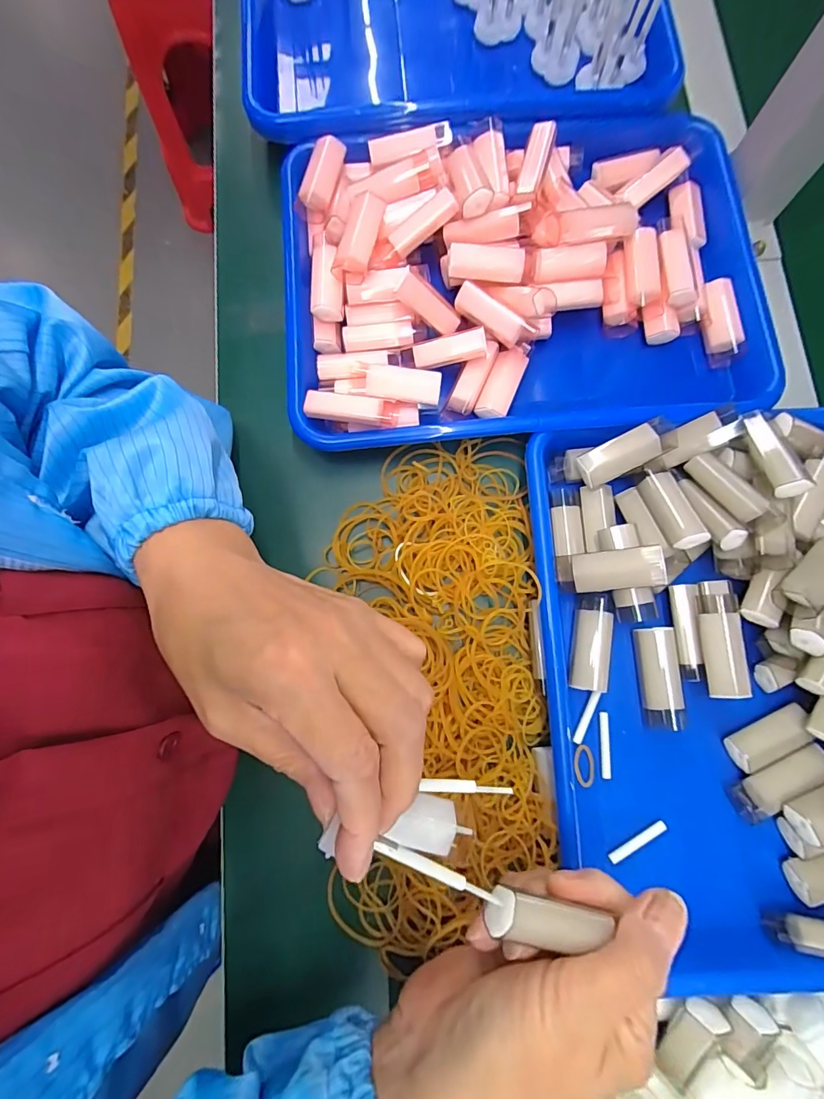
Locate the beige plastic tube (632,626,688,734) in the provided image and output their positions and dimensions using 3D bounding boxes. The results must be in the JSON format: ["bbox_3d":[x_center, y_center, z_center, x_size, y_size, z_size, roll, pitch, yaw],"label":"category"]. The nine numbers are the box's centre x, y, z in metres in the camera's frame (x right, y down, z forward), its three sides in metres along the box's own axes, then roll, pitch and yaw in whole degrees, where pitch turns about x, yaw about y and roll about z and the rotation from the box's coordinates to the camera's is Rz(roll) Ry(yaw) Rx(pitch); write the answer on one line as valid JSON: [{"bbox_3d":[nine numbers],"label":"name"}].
[{"bbox_3d":[0.155,0.081,0.288,0.022,0.015,0.062,-3,80,0],"label":"beige plastic tube"}]

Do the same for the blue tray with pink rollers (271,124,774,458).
[{"bbox_3d":[0.077,-0.199,0.326,0.336,0.041,0.244,-5,80,-1],"label":"blue tray with pink rollers"}]

